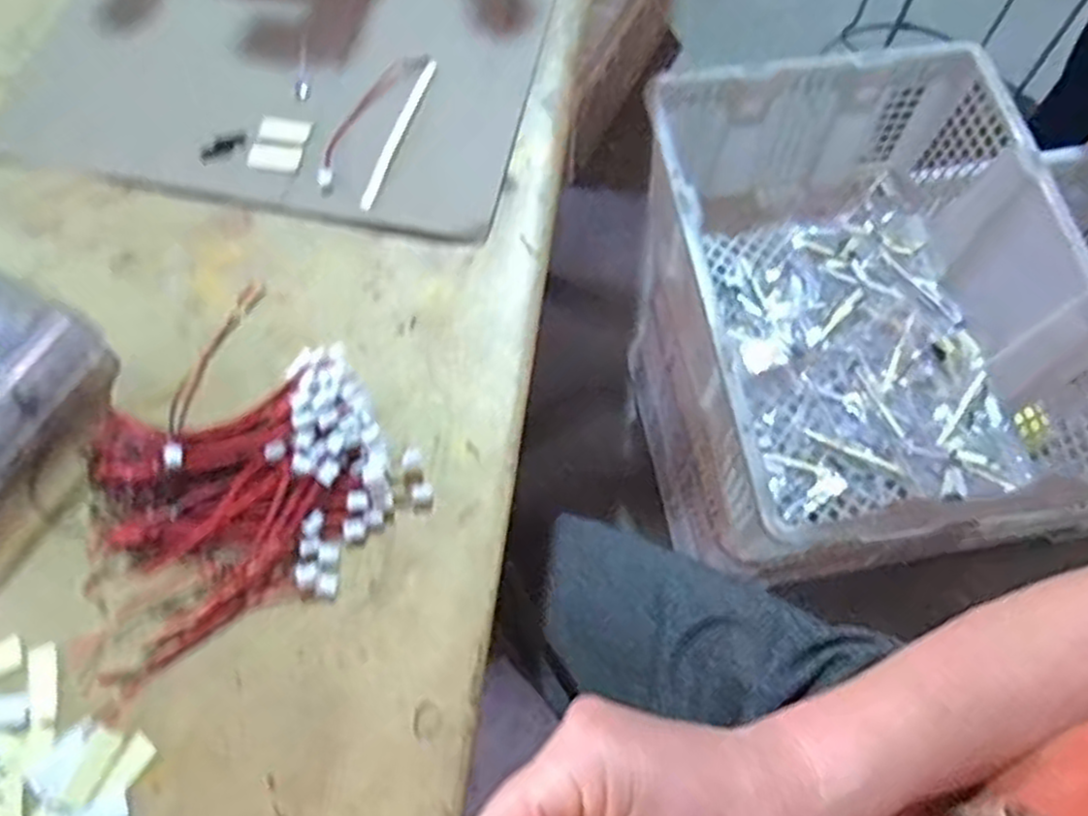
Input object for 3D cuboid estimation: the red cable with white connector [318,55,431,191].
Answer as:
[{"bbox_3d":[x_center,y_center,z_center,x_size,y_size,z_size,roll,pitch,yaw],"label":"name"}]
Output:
[{"bbox_3d":[-0.096,-0.158,0.420,0.020,0.004,0.100,27,70,11],"label":"red cable with white connector"}]

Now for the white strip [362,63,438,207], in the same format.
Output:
[{"bbox_3d":[-0.078,-0.147,0.415,0.008,0.004,0.100,16,68,6],"label":"white strip"}]

